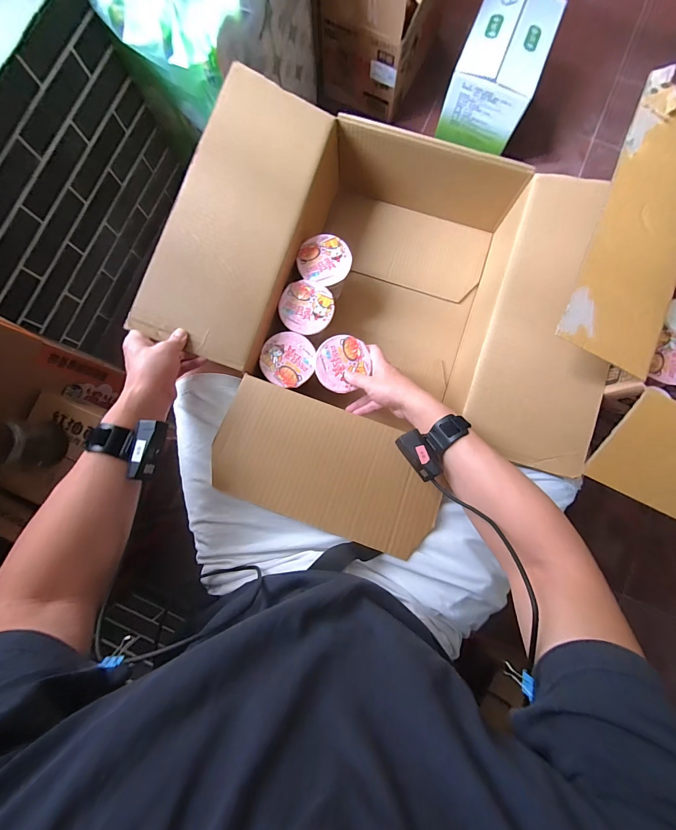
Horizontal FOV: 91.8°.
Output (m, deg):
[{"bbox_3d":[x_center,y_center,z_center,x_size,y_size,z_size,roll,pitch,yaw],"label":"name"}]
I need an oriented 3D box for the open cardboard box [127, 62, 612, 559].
[{"bbox_3d":[0.067,-0.162,0.593,0.679,0.213,0.677,18,84,2],"label":"open cardboard box"}]

